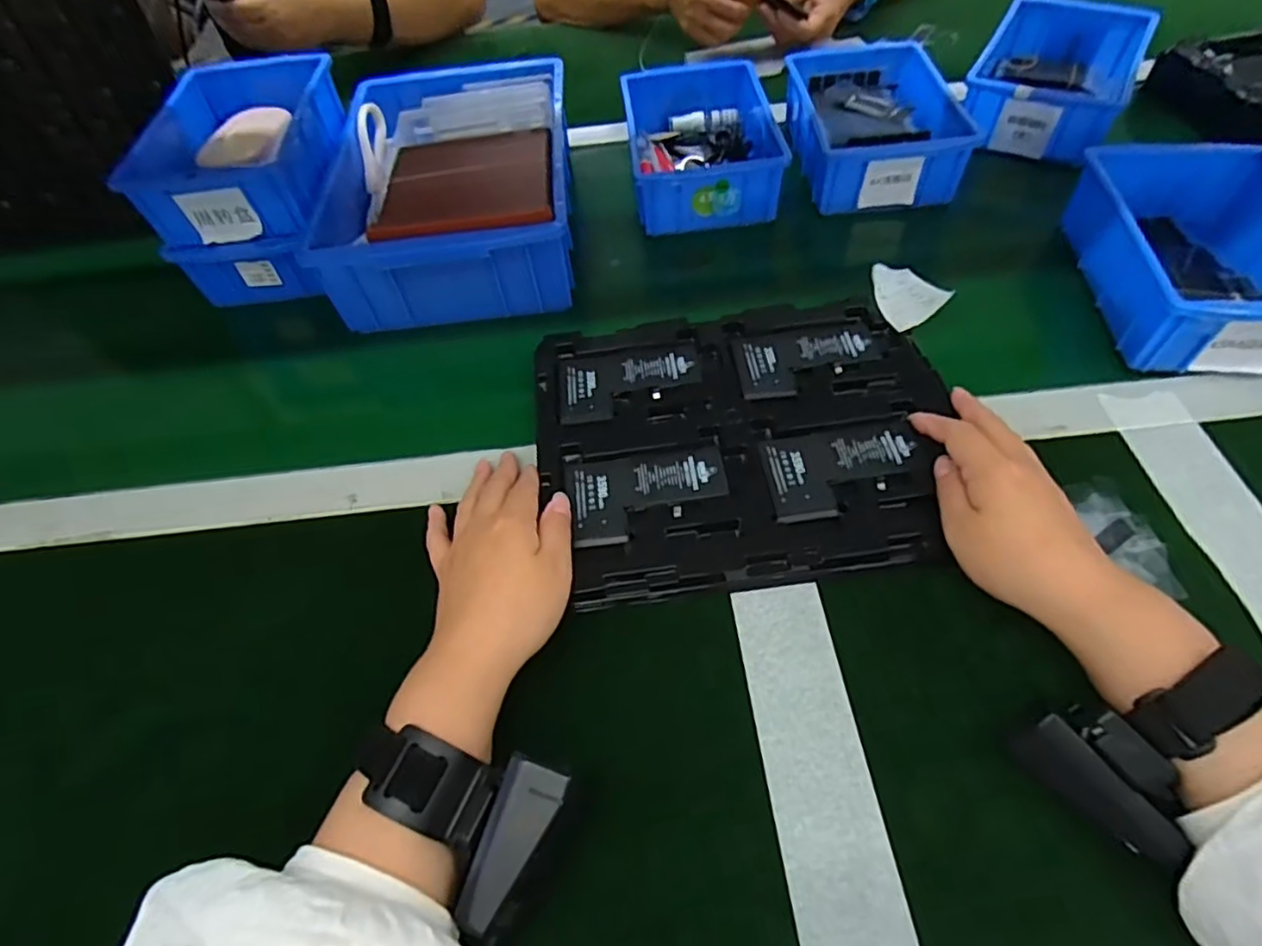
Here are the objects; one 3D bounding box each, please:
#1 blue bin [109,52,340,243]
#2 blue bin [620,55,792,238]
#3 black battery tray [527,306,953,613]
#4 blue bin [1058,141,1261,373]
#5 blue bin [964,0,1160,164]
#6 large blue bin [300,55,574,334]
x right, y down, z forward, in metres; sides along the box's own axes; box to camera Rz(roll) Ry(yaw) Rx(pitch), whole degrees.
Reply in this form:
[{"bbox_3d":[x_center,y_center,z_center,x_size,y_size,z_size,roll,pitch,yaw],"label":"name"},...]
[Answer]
[{"bbox_3d":[-0.338,-0.296,0.562,0.145,0.061,0.225,-8,59,-2],"label":"blue bin"},{"bbox_3d":[0.064,-0.316,0.604,0.128,0.058,0.198,-6,53,1],"label":"blue bin"},{"bbox_3d":[0.072,-0.027,0.418,0.262,0.023,0.217,-7,59,-1],"label":"black battery tray"},{"bbox_3d":[0.408,-0.166,0.449,0.130,0.057,0.207,4,59,6],"label":"blue bin"},{"bbox_3d":[0.411,-0.388,0.617,0.128,0.058,0.200,25,61,21],"label":"blue bin"},{"bbox_3d":[-0.161,-0.275,0.572,0.206,0.073,0.308,-5,59,0],"label":"large blue bin"}]

